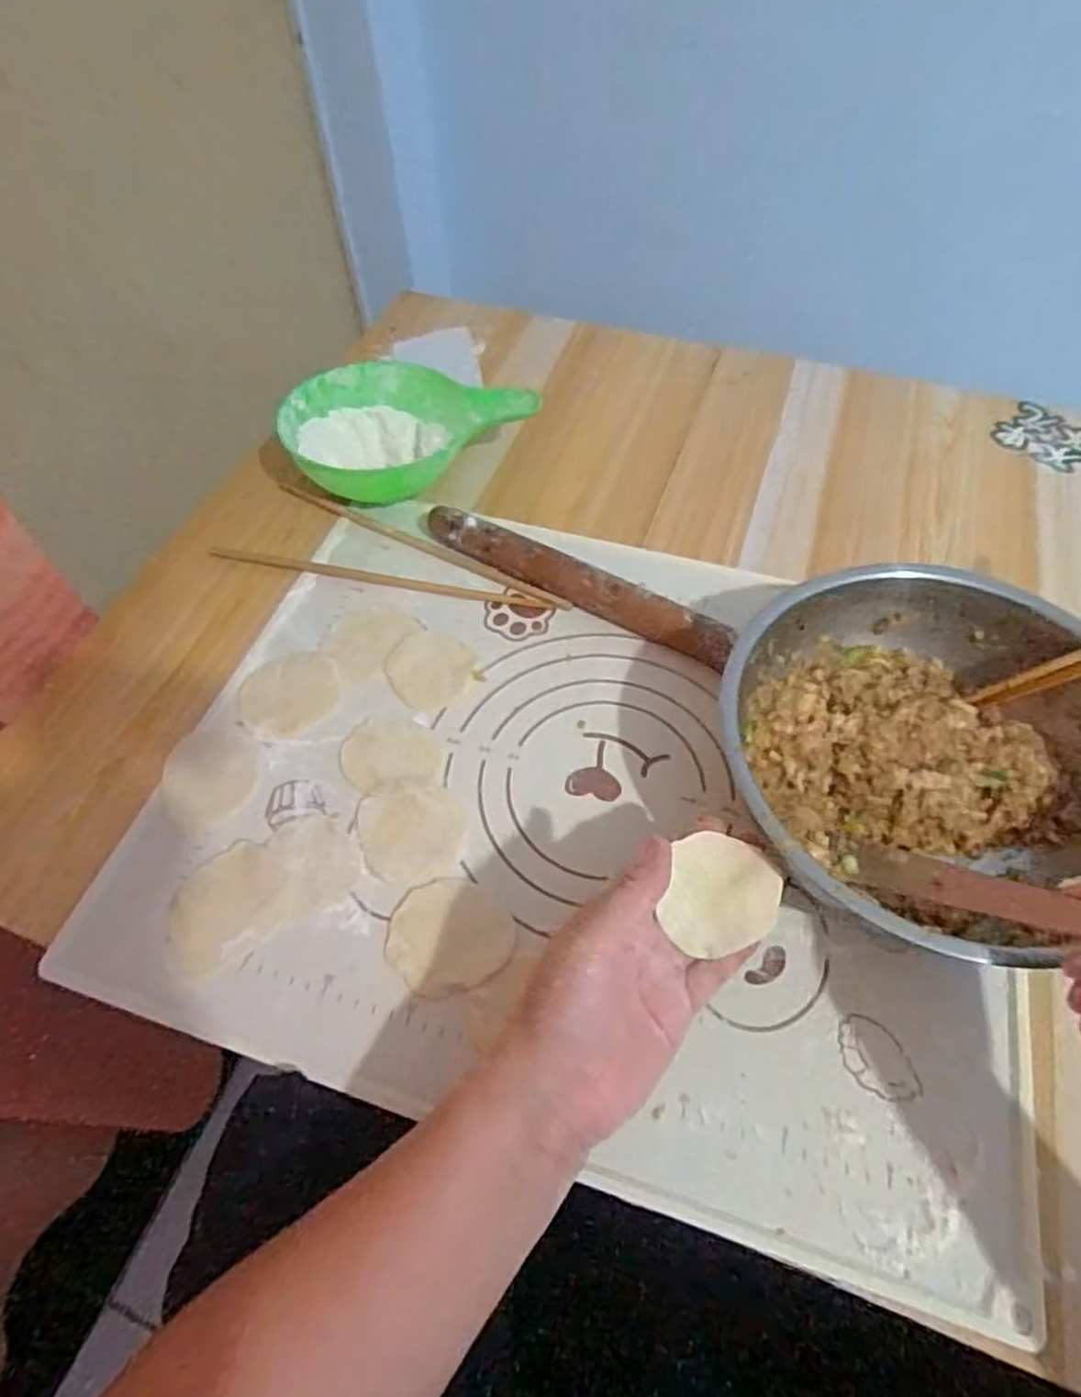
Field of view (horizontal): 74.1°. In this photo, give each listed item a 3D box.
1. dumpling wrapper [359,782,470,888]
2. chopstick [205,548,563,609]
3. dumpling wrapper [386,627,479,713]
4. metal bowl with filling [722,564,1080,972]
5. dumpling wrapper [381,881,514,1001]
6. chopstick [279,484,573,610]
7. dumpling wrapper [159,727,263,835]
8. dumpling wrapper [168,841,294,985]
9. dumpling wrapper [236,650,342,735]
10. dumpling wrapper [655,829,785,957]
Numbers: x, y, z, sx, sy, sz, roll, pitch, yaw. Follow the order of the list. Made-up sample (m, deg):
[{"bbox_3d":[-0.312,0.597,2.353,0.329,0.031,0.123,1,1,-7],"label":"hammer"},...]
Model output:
[{"bbox_3d":[-0.074,0.078,0.423,0.061,0.004,0.060,0,56,0],"label":"dumpling wrapper"},{"bbox_3d":[-0.115,-0.086,0.527,0.271,0.006,0.012,11,57,7],"label":"chopstick"},{"bbox_3d":[-0.076,-0.022,0.487,0.060,0.004,0.057,0,56,0],"label":"dumpling wrapper"},{"bbox_3d":[0.209,0.033,0.400,0.215,0.086,0.208,0,56,0],"label":"metal bowl with filling"},{"bbox_3d":[-0.050,0.129,0.391,0.063,0.004,0.065,0,56,0],"label":"dumpling wrapper"},{"bbox_3d":[-0.097,-0.121,0.549,0.265,0.011,0.012,26,60,16],"label":"chopstick"},{"bbox_3d":[-0.205,0.047,0.445,0.058,0.004,0.067,-35,63,-20],"label":"dumpling wrapper"},{"bbox_3d":[-0.175,0.115,0.398,0.071,0.004,0.059,-39,64,-22],"label":"dumpling wrapper"},{"bbox_3d":[-0.168,-0.005,0.480,0.064,0.004,0.064,-25,57,-10],"label":"dumpling wrapper"},{"bbox_3d":[0.088,0.094,0.344,0.052,0.004,0.054,11,76,3],"label":"dumpling wrapper"}]

